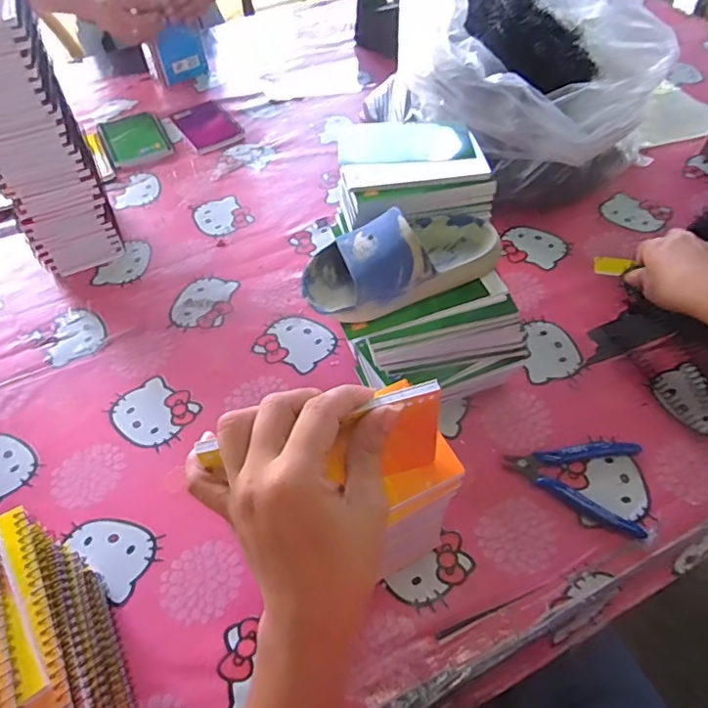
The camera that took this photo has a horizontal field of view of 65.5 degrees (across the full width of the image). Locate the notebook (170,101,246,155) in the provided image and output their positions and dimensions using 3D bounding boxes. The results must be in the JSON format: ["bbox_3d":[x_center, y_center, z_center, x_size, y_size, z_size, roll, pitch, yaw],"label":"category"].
[{"bbox_3d":[-0.238,-0.371,0.896,0.087,0.011,0.150,-27,56,-17],"label":"notebook"}]

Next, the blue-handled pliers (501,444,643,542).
[{"bbox_3d":[0.194,0.107,0.485,0.111,0.016,0.087,11,54,10],"label":"blue-handled pliers"}]

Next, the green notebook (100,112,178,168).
[{"bbox_3d":[-0.344,-0.342,0.864,0.092,0.009,0.143,-23,55,-14],"label":"green notebook"}]

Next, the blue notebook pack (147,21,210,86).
[{"bbox_3d":[-0.303,-0.523,0.960,0.087,0.085,0.015,-21,55,-13],"label":"blue notebook pack"}]

